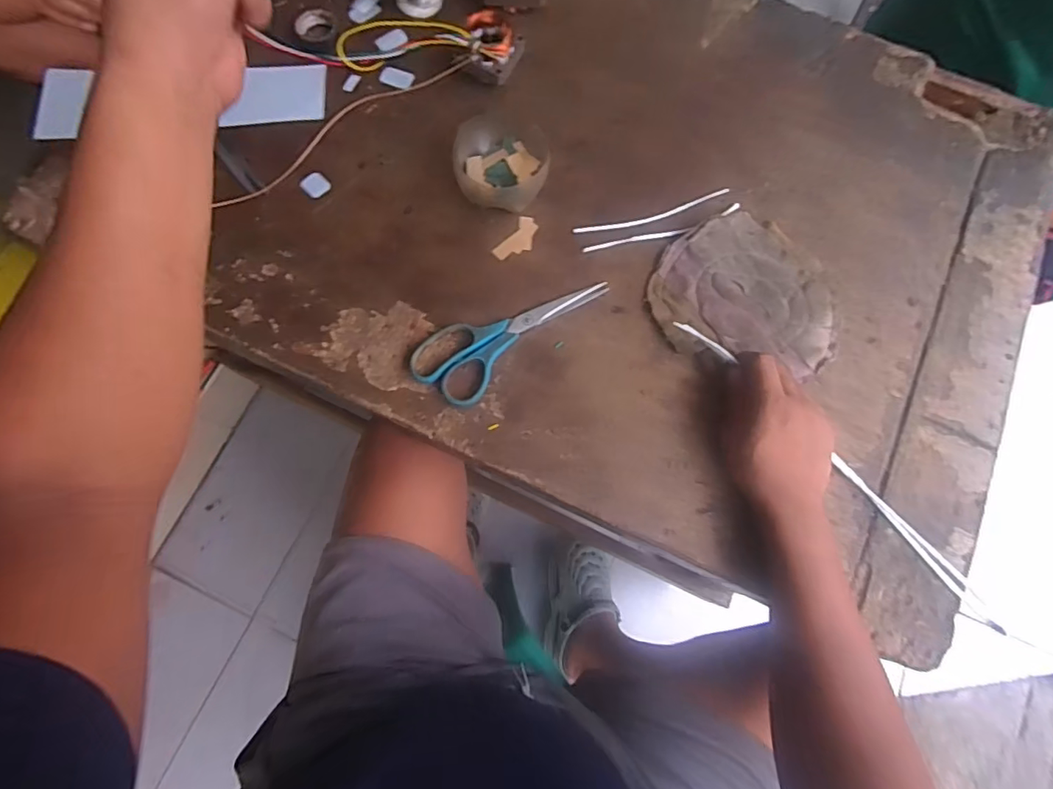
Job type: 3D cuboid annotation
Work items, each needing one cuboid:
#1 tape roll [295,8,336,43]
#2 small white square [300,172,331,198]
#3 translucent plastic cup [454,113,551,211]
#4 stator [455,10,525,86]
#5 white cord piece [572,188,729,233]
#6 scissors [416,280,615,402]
[{"bbox_3d":[-0.237,-0.415,0.593,0.039,0.010,0.039,0,76,-1],"label":"tape roll"},{"bbox_3d":[-0.218,-0.217,0.547,0.027,0.005,0.026,38,79,7],"label":"small white square"},{"bbox_3d":[-0.024,-0.232,0.532,0.093,0.046,0.091,3,76,-1],"label":"translucent plastic cup"},{"bbox_3d":[-0.039,-0.370,0.564,0.053,0.039,0.060,24,77,4],"label":"stator"},{"bbox_3d":[0.132,-0.187,0.545,0.171,0.004,0.016,-17,77,-5],"label":"white cord piece"},{"bbox_3d":[-0.018,-0.069,0.506,0.195,0.014,0.077,-41,81,-10],"label":"scissors"}]

